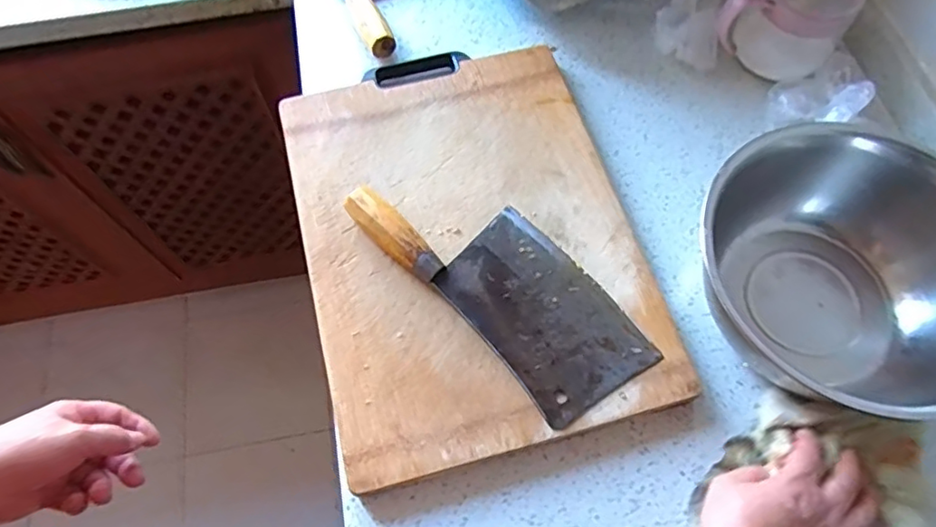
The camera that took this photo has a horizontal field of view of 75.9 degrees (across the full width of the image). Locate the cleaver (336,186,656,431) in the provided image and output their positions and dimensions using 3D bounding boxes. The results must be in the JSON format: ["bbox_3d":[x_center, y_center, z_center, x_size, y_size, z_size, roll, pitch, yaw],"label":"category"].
[{"bbox_3d":[0.027,0.009,0.489,0.106,0.031,0.257,-41,70,-17],"label":"cleaver"}]

